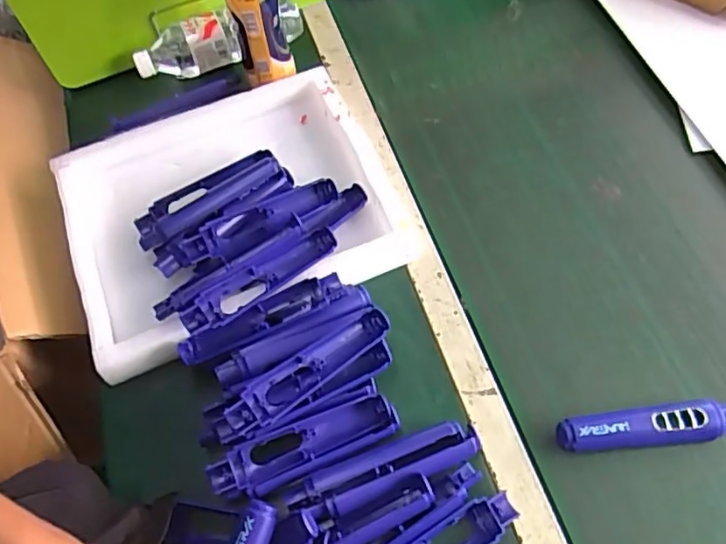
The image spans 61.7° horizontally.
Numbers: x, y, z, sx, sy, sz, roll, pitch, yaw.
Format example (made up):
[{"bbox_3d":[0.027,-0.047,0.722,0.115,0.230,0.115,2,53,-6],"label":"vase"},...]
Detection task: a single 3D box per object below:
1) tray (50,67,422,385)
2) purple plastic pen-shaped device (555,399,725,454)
[{"bbox_3d":[-0.157,-0.080,0.703,0.363,0.068,0.307,-23,62,-9],"label":"tray"},{"bbox_3d":[0.274,0.147,0.577,0.173,0.025,0.036,-8,60,-1],"label":"purple plastic pen-shaped device"}]

